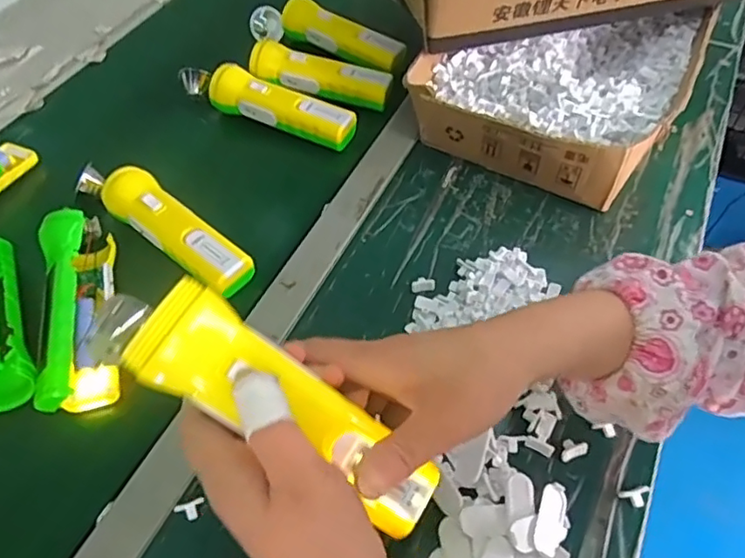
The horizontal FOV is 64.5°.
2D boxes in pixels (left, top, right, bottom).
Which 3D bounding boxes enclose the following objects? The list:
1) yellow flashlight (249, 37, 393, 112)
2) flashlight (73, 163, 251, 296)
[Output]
[{"bbox_3d":[-0.060,-0.239,0.690,0.161,0.045,0.039,11,54,11],"label":"yellow flashlight"},{"bbox_3d":[-0.200,-0.057,0.558,0.215,0.036,0.045,31,60,24],"label":"flashlight"}]

